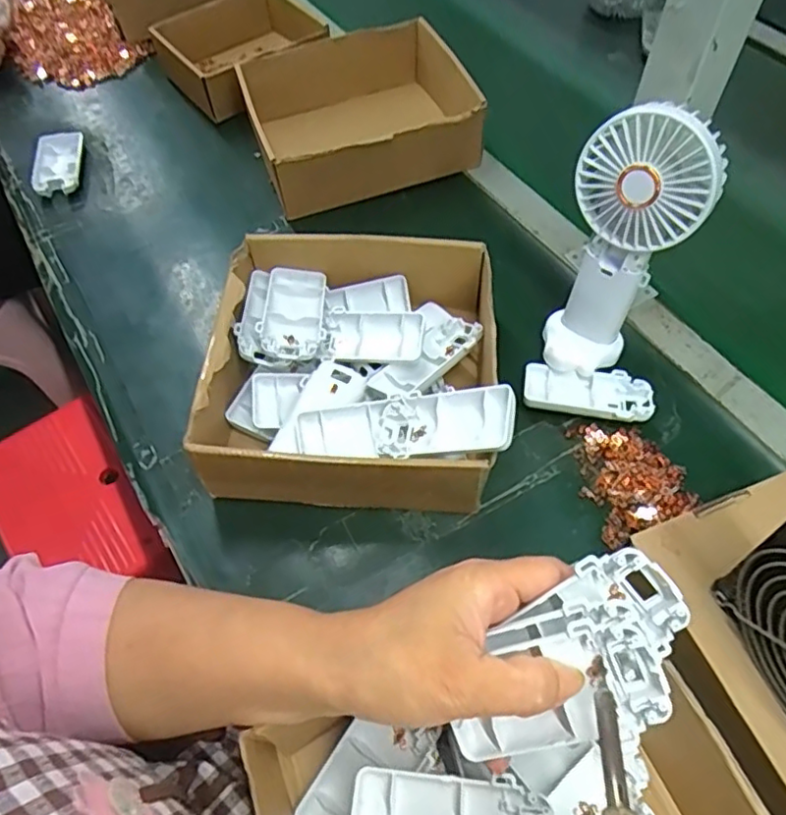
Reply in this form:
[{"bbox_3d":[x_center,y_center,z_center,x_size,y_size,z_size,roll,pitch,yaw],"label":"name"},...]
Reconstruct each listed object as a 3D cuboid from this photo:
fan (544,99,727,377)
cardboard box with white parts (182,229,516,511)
[{"bbox_3d":[0.161,-0.108,0.439,0.085,0.183,0.088,17,60,13],"label":"fan"},{"bbox_3d":[-0.024,-0.032,0.467,0.205,0.075,0.201,2,58,4],"label":"cardboard box with white parts"}]

